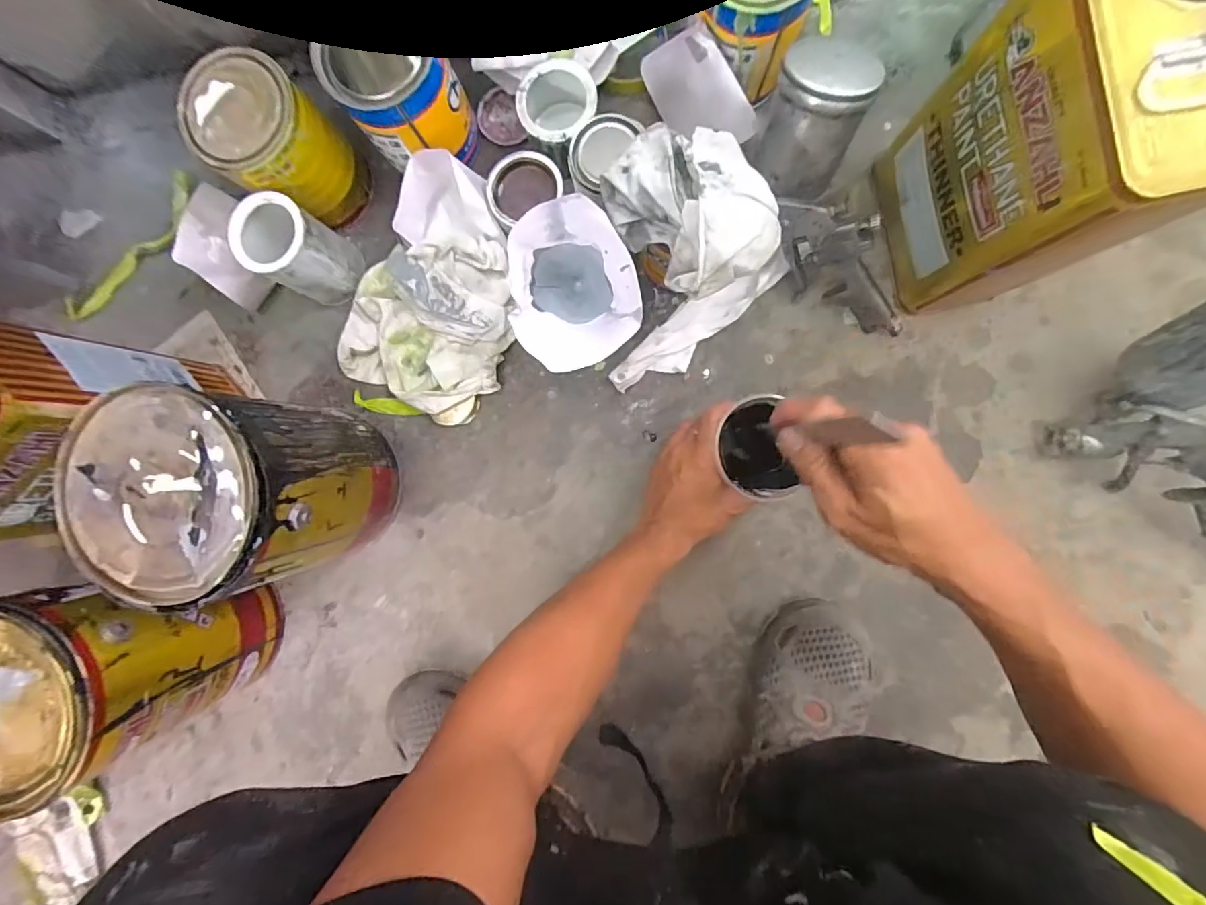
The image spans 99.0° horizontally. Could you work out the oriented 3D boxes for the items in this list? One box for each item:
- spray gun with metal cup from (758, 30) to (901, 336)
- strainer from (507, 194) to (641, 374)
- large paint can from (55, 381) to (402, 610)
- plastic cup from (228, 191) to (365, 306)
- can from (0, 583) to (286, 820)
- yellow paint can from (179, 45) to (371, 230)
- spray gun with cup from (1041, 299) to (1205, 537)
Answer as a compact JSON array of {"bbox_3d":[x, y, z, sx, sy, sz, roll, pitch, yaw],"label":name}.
[{"bbox_3d":[0.206,-0.216,0.462,0.094,0.092,0.256,-25,119,2],"label":"spray gun with metal cup"},{"bbox_3d":[-0.026,-0.126,0.415,0.102,0.088,0.120,-23,88,4],"label":"strainer"},{"bbox_3d":[-0.299,0.036,0.461,0.144,0.223,0.146,0,90,4],"label":"large paint can"},{"bbox_3d":[-0.296,-0.197,0.518,0.071,0.127,0.073,0,90,4],"label":"plastic cup"},{"bbox_3d":[-0.436,0.191,0.470,0.157,0.219,0.150,0,90,4],"label":"can"},{"bbox_3d":[-0.306,-0.288,0.496,0.097,0.136,0.096,0,90,4],"label":"yellow paint can"},{"bbox_3d":[0.544,-0.023,0.438,0.210,0.151,0.151,32,92,4],"label":"spray gun with cup"}]

